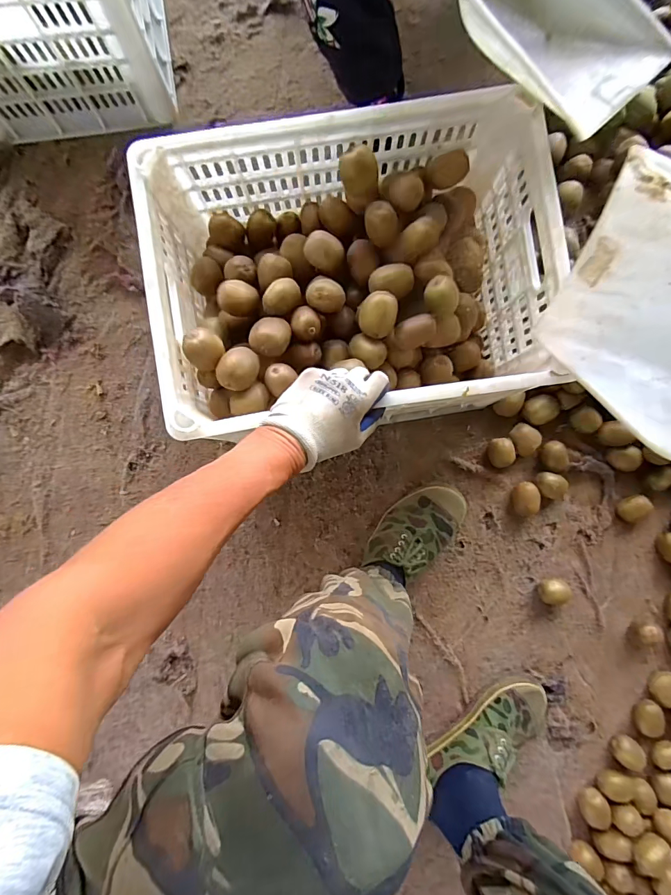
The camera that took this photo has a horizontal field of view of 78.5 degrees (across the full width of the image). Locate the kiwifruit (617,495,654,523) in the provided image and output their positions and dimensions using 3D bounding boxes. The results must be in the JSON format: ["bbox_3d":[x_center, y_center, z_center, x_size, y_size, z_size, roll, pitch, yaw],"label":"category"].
[{"bbox_3d":[0.520,0.107,0.717,0.048,0.032,0.048,0,89,-1],"label":"kiwifruit"}]

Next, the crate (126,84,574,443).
[{"bbox_3d":[0.017,-0.213,0.580,0.464,0.240,0.337,-8,89,-1],"label":"crate"}]

